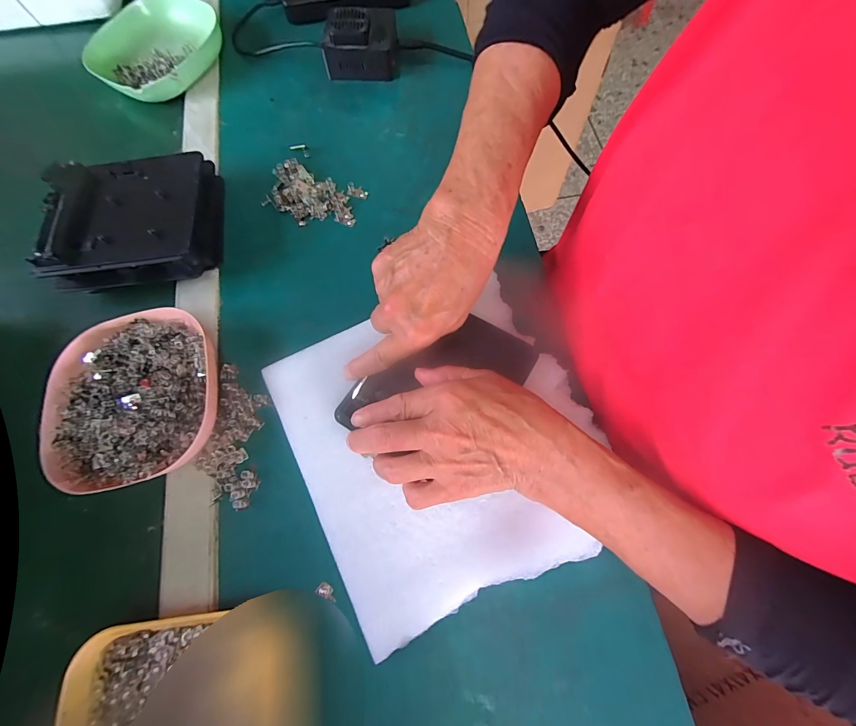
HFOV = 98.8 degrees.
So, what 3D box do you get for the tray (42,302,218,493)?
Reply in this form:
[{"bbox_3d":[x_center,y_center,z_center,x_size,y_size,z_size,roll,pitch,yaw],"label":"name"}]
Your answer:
[{"bbox_3d":[-0.234,0.025,0.287,0.131,0.024,0.133,-9,71,-5],"label":"tray"}]

